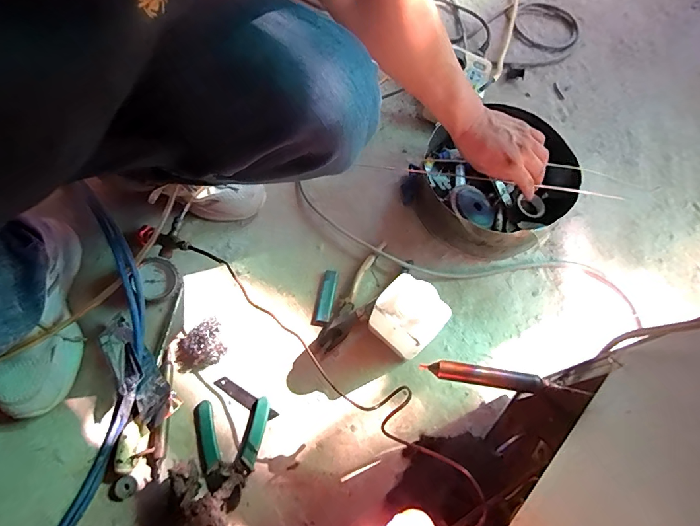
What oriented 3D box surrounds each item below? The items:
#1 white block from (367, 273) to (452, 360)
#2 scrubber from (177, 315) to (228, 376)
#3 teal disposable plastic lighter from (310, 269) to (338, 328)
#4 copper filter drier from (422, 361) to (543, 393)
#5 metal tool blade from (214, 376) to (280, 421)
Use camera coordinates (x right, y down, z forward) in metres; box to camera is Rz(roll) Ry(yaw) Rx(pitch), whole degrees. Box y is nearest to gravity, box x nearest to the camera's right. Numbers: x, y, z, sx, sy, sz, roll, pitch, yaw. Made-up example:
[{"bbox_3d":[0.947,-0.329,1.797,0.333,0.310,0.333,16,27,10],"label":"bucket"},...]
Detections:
[{"bbox_3d":[0.074,0.075,0.540,0.089,0.148,0.061,41,71,15],"label":"white block"},{"bbox_3d":[-0.216,0.116,0.574,0.073,0.033,0.061,-21,69,-12],"label":"scrubber"},{"bbox_3d":[-0.037,0.052,0.616,0.024,0.019,0.090,12,65,2],"label":"teal disposable plastic lighter"},{"bbox_3d":[0.127,0.109,0.392,0.109,0.020,0.016,10,66,2],"label":"copper filter drier"},{"bbox_3d":[-0.144,0.187,0.559,0.099,0.004,0.017,28,73,17],"label":"metal tool blade"}]

